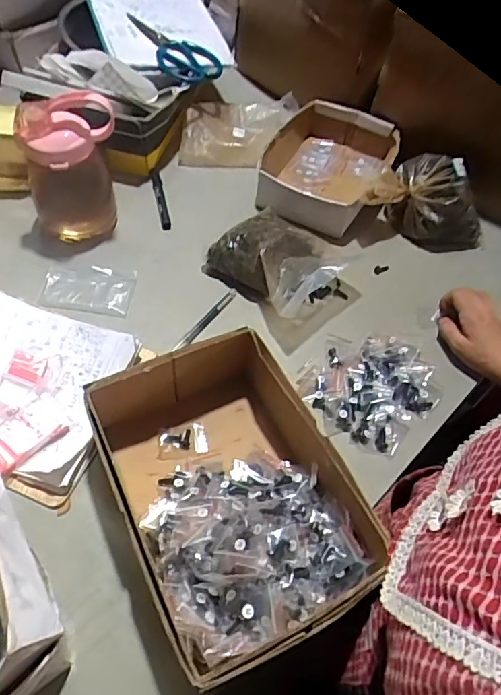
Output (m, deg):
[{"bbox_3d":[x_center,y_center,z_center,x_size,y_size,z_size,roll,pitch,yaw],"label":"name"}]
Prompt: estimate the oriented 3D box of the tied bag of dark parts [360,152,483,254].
[{"bbox_3d":[0.289,-0.237,0.837,0.196,0.108,0.108,13,57,4],"label":"tied bag of dark parts"}]

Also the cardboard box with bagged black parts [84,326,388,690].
[{"bbox_3d":[-0.022,0.151,0.547,0.214,0.092,0.307,-22,61,-17],"label":"cardboard box with bagged black parts"}]

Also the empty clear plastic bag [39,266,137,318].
[{"bbox_3d":[-0.235,-0.085,0.744,0.127,0.009,0.080,9,57,1],"label":"empty clear plastic bag"}]

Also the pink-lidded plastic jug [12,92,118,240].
[{"bbox_3d":[-0.260,-0.267,0.745,0.132,0.198,0.136,-18,60,-15],"label":"pink-lidded plastic jug"}]

